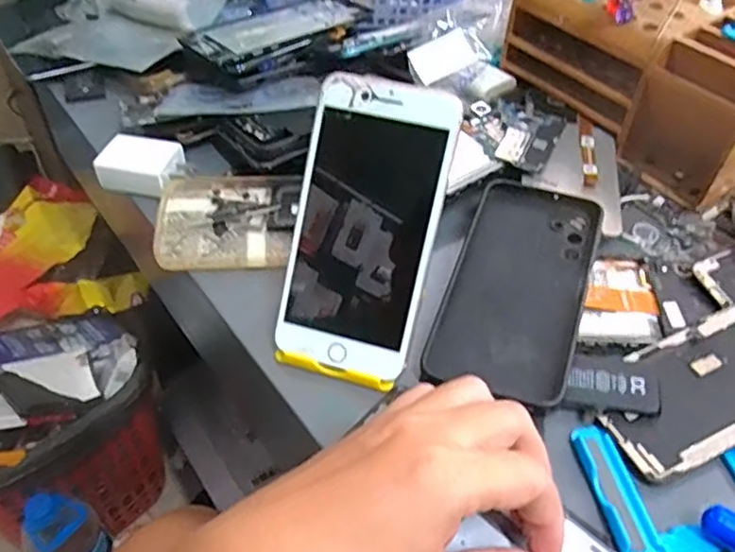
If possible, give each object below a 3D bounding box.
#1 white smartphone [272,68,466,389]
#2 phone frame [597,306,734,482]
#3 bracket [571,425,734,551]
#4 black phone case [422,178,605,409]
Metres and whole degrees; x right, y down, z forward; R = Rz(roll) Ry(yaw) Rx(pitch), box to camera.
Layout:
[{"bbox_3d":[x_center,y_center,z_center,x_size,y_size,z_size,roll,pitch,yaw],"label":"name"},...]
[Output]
[{"bbox_3d":[-0.003,-0.022,0.339,0.075,0.160,0.004,15,11,11],"label":"white smartphone"},{"bbox_3d":[0.191,0.056,0.342,0.138,0.004,0.067,-23,48,-10],"label":"phone frame"},{"bbox_3d":[0.155,0.102,0.310,0.086,0.009,0.069,-4,47,-6],"label":"bracket"},{"bbox_3d":[0.094,0.002,0.386,0.077,0.013,0.159,17,48,14],"label":"black phone case"}]

